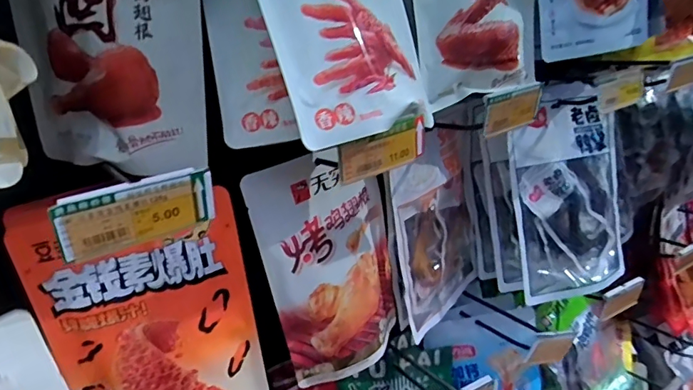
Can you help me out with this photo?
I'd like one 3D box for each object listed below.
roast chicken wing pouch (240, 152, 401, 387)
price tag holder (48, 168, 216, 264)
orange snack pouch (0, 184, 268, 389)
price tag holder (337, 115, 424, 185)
[{"bbox_3d":[-0.006,0.073,0.513,0.162,0.249,0.029,-27,23,-35],"label":"roast chicken wing pouch"},{"bbox_3d":[-0.129,0.010,0.299,0.091,0.039,0.009,-19,22,-31],"label":"price tag holder"},{"bbox_3d":[-0.167,0.122,0.415,0.167,0.235,0.027,-11,19,-11],"label":"orange snack pouch"},{"bbox_3d":[0.030,-0.038,0.393,0.085,0.038,0.008,-19,22,-32],"label":"price tag holder"}]

